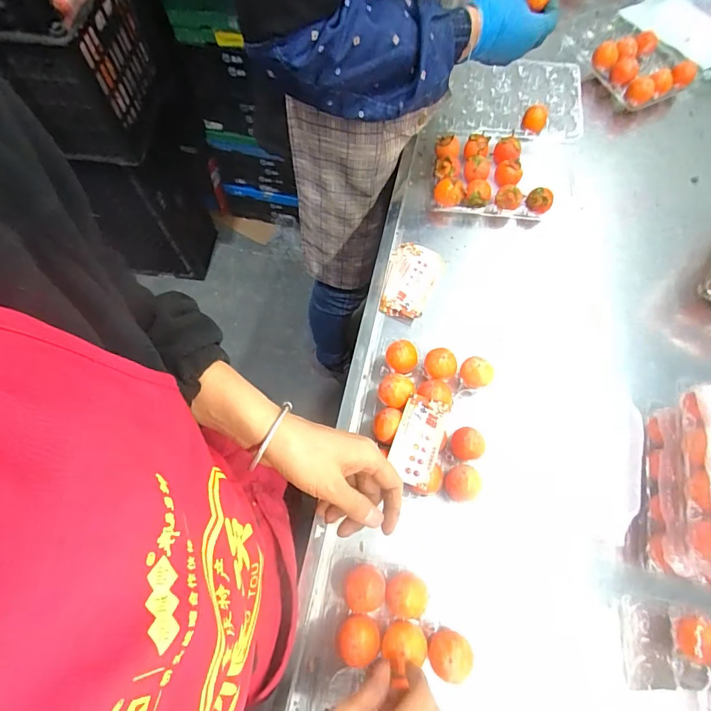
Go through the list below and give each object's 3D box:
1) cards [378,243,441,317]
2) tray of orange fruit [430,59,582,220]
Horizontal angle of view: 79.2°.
[{"bbox_3d":[0.079,-0.110,0.619,0.068,0.018,0.121,16,69,6],"label":"cards"},{"bbox_3d":[0.249,-0.363,0.701,0.225,0.053,0.316,12,69,4],"label":"tray of orange fruit"}]

